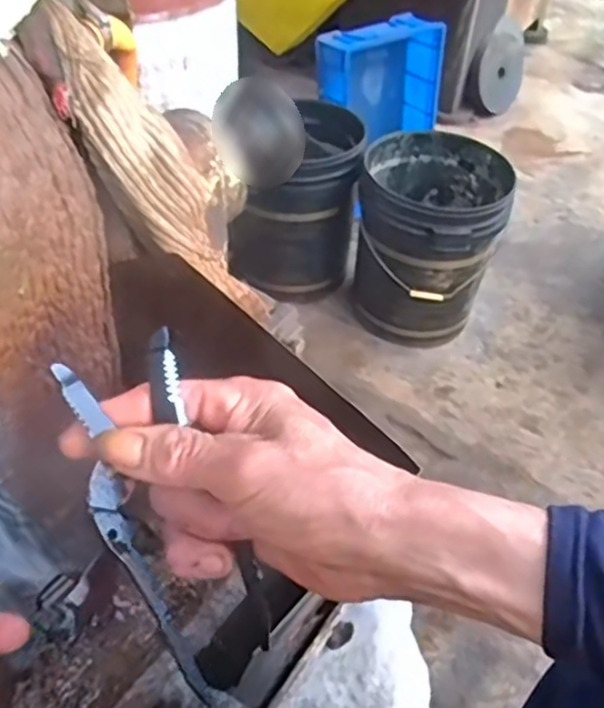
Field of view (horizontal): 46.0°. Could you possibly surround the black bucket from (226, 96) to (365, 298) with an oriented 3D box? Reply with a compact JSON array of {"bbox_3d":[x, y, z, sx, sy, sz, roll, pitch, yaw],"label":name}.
[{"bbox_3d":[-0.013,-0.383,1.865,0.299,0.373,0.353,7,44,3],"label":"black bucket"}]

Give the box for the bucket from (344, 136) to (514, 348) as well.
[{"bbox_3d":[0.301,-0.270,1.798,0.338,0.421,0.370,2,44,-2],"label":"bucket"}]

